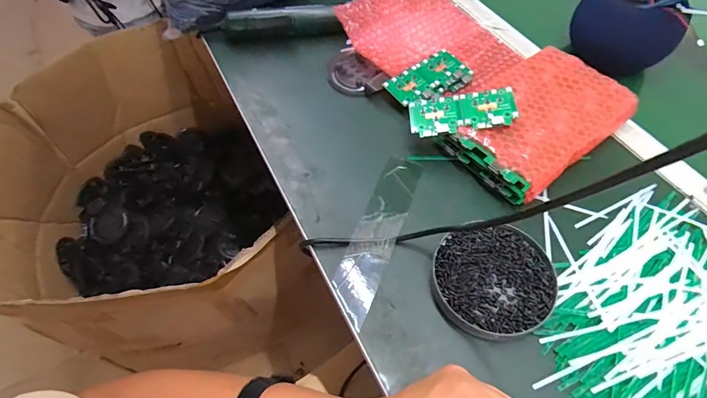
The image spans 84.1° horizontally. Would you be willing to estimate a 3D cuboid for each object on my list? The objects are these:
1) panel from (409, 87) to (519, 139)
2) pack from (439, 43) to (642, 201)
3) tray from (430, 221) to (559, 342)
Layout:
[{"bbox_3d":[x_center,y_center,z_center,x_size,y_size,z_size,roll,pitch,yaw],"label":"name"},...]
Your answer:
[{"bbox_3d":[0.125,-0.099,0.451,0.116,0.010,0.052,-7,55,11],"label":"panel"},{"bbox_3d":[0.218,-0.093,0.469,0.208,0.046,0.132,-34,62,-20],"label":"pack"},{"bbox_3d":[0.132,0.075,0.376,0.108,0.018,0.113,0,56,0],"label":"tray"}]

